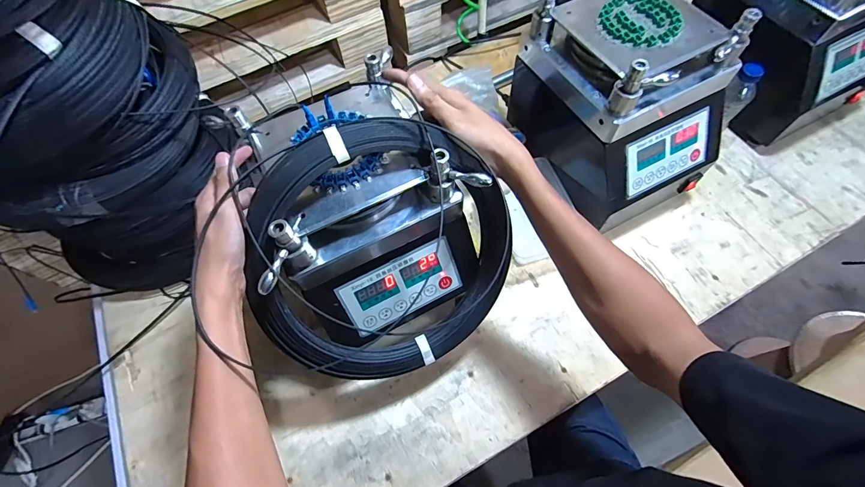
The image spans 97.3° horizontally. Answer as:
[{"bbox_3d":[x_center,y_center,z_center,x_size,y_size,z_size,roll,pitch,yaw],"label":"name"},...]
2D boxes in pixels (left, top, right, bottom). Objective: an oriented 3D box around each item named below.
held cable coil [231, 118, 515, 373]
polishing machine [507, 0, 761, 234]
[{"bbox_3d":[-0.038,0.018,0.442,0.318,0.310,0.052,-21,28,-17],"label":"held cable coil"},{"bbox_3d":[0.296,-0.214,0.615,0.222,0.281,0.276,-23,65,-8],"label":"polishing machine"}]

